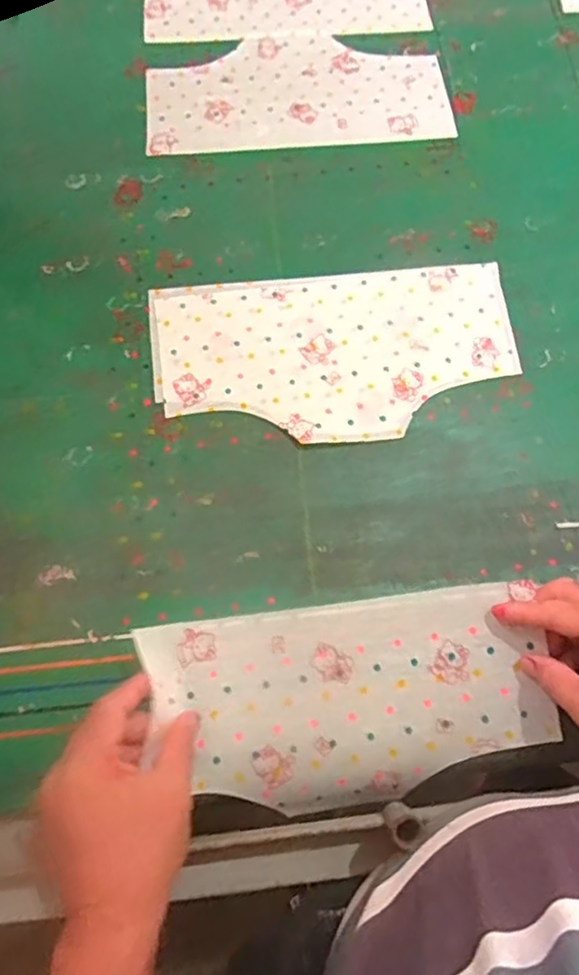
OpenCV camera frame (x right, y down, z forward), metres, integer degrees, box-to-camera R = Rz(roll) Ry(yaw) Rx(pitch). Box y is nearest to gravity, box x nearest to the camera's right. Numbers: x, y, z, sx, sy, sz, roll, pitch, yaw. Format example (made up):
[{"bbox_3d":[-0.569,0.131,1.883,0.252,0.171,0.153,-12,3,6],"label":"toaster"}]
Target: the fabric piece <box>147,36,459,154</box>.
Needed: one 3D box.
[{"bbox_3d":[0.008,-0.432,0.691,0.319,0.005,0.155,-5,70,-2],"label":"fabric piece"}]

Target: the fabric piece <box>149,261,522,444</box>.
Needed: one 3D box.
[{"bbox_3d":[0.042,-0.124,0.579,0.325,0.004,0.173,-5,70,-2],"label":"fabric piece"}]

